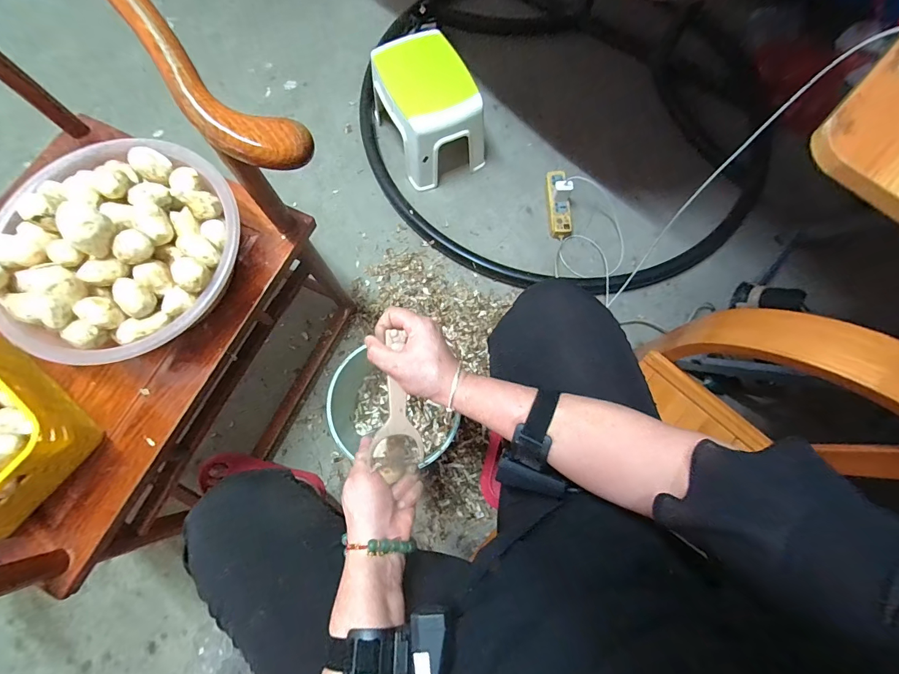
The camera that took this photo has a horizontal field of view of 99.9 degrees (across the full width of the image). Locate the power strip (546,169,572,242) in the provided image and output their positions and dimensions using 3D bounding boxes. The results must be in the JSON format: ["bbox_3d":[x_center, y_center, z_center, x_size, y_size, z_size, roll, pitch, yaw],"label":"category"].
[{"bbox_3d":[0.298,-0.363,1.033,0.051,0.039,0.198,-1,75,-2],"label":"power strip"}]

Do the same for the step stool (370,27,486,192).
[{"bbox_3d":[-0.047,-0.580,0.995,0.213,0.210,0.253,-25,77,-8],"label":"step stool"}]

